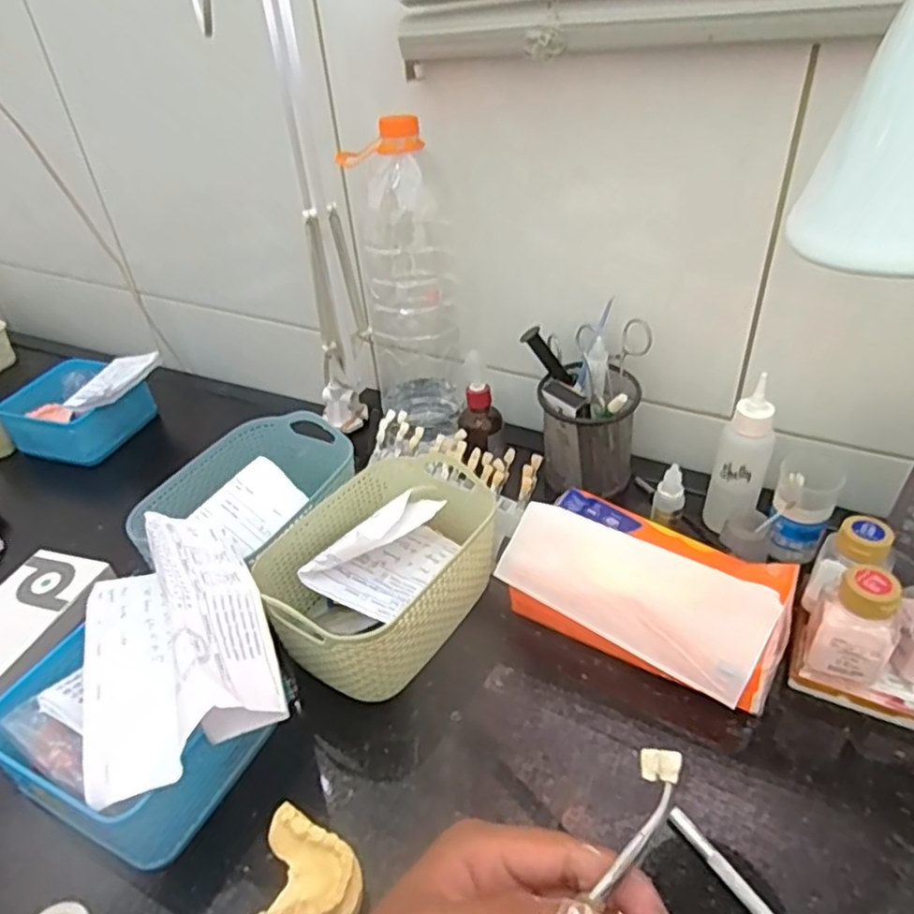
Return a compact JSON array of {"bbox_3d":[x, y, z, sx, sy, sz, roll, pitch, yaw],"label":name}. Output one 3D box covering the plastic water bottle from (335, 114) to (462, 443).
[{"bbox_3d":[-0.042,-0.151,0.608,0.080,0.272,0.082,-5,37,1],"label":"plastic water bottle"}]

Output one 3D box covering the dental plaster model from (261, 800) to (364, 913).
[{"bbox_3d":[-0.075,0.228,0.350,0.056,0.027,0.073,-1,37,6],"label":"dental plaster model"}]

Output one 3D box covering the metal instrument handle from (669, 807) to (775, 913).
[{"bbox_3d":[0.154,0.230,0.339,0.011,0.009,0.113,-24,40,-23],"label":"metal instrument handle"}]

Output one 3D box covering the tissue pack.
[{"bbox_3d":[0.133,0.090,0.468,0.184,0.079,0.103,20,43,30],"label":"tissue pack"}]

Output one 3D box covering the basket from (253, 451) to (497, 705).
[{"bbox_3d":[-0.045,0.079,0.497,0.122,0.085,0.198,19,43,29],"label":"basket"}]

